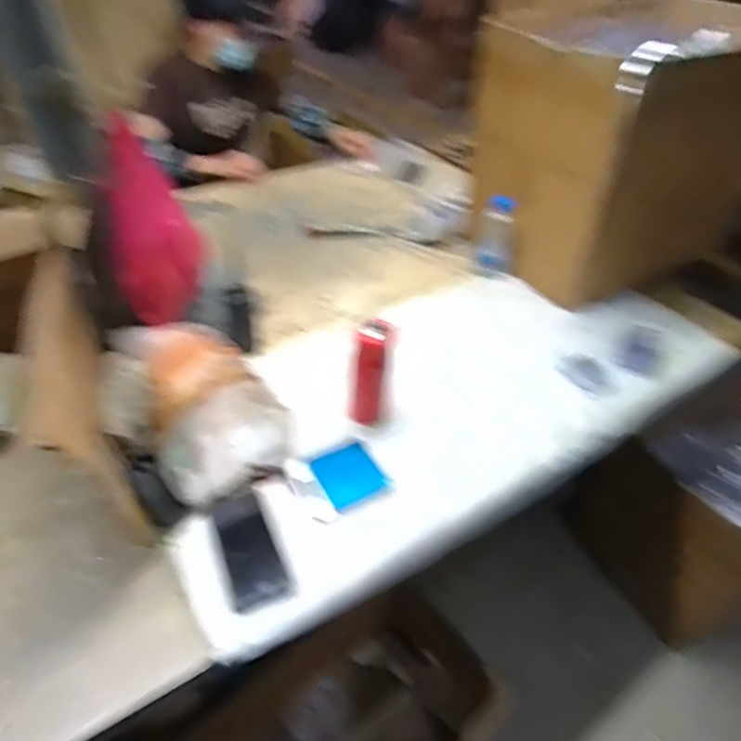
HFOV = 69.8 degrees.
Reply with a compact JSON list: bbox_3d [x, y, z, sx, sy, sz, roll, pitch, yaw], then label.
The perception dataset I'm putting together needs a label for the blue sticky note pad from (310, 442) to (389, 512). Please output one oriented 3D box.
[{"bbox_3d":[-0.032,0.152,0.775,0.084,0.010,0.089,-23,49,-27],"label":"blue sticky note pad"}]

